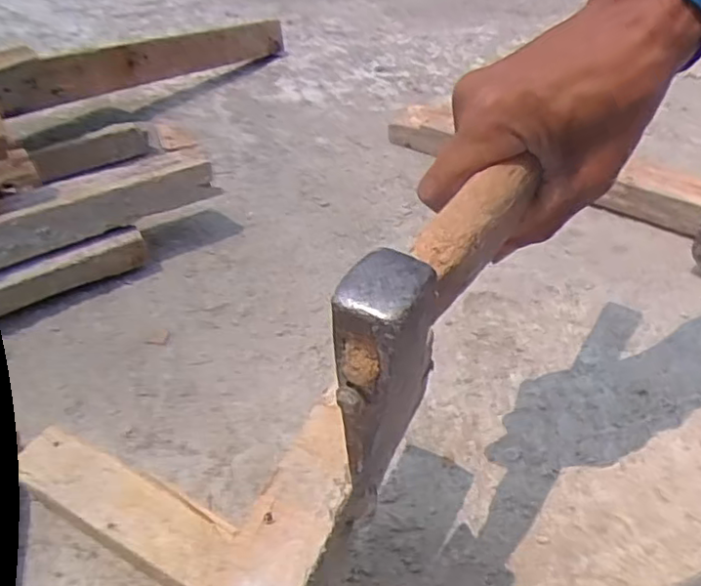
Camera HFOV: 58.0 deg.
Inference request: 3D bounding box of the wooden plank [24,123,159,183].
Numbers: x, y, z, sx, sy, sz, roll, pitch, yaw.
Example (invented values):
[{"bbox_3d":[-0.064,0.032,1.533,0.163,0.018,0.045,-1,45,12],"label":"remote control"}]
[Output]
[{"bbox_3d":[-0.286,-0.159,0.703,0.020,0.037,0.134,28,43,26],"label":"wooden plank"}]

